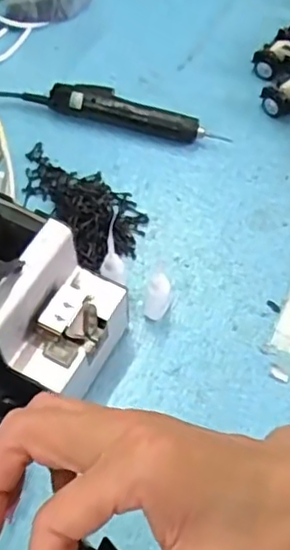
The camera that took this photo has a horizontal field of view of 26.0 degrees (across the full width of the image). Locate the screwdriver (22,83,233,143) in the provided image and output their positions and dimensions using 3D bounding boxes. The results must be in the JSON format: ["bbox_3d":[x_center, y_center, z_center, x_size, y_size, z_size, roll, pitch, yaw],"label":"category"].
[{"bbox_3d":[-0.027,-0.212,0.820,0.260,0.031,0.044,15,60,8],"label":"screwdriver"}]

